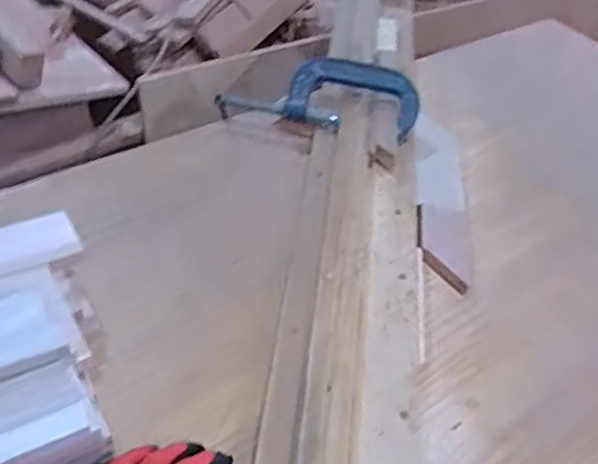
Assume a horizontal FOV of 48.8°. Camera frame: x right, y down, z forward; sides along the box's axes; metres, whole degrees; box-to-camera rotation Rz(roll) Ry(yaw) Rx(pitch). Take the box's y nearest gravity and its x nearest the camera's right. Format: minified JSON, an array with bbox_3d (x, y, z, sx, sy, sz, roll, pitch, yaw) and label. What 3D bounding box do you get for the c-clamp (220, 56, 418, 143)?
[{"bbox_3d":[0.027,-0.185,0.880,0.263,0.041,0.101,10,75,3],"label":"c-clamp"}]

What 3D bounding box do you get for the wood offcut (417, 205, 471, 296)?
[{"bbox_3d":[0.163,0.014,0.745,0.061,0.021,0.126,10,41,3],"label":"wood offcut"}]

